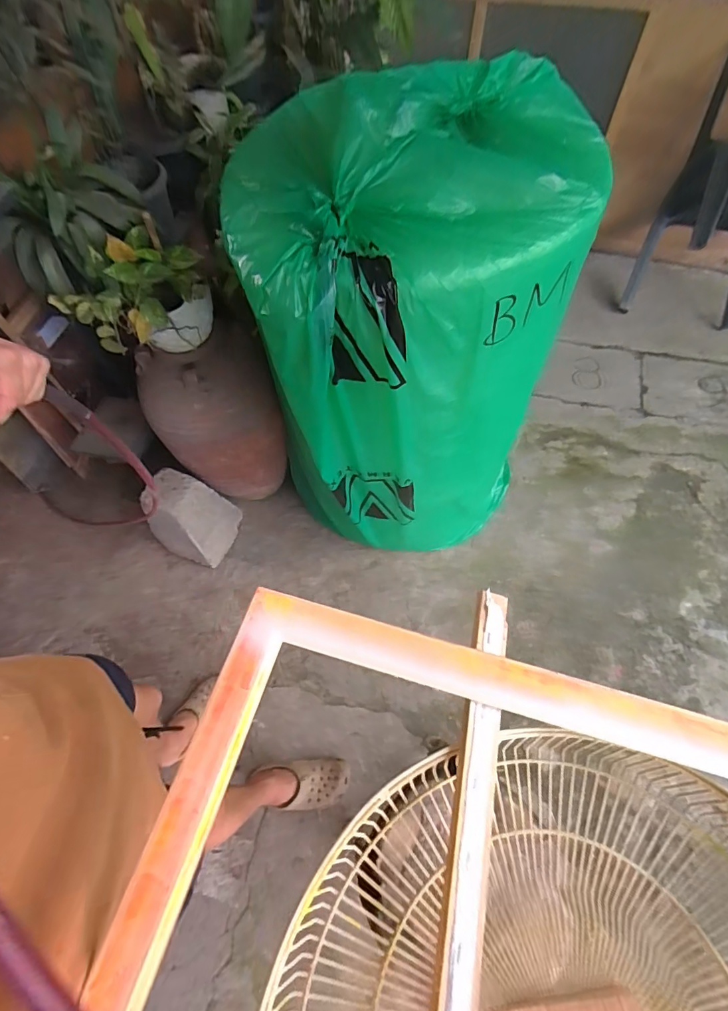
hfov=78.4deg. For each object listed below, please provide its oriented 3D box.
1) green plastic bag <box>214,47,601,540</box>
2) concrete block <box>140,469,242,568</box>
[{"bbox_3d":[0.087,-0.305,1.044,0.562,0.922,0.512,-13,62,-2],"label":"green plastic bag"},{"bbox_3d":[-0.518,0.036,1.338,0.191,0.309,0.191,16,65,13],"label":"concrete block"}]

